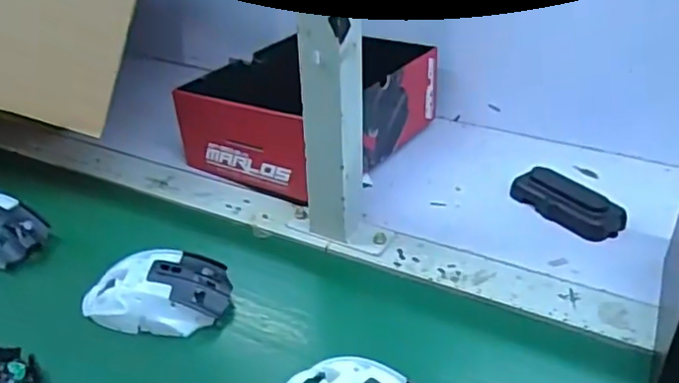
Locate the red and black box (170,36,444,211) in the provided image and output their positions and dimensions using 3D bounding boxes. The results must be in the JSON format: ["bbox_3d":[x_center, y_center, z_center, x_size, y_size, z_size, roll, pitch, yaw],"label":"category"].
[{"bbox_3d":[-0.032,-0.097,0.721,0.188,0.101,0.234,21,38,28],"label":"red and black box"}]

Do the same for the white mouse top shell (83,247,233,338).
[{"bbox_3d":[-0.145,0.078,0.516,0.116,0.037,0.069,-2,33,-3],"label":"white mouse top shell"}]

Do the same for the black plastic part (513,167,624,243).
[{"bbox_3d":[0.217,0.011,0.626,0.048,0.025,0.106,-25,41,-33],"label":"black plastic part"}]

